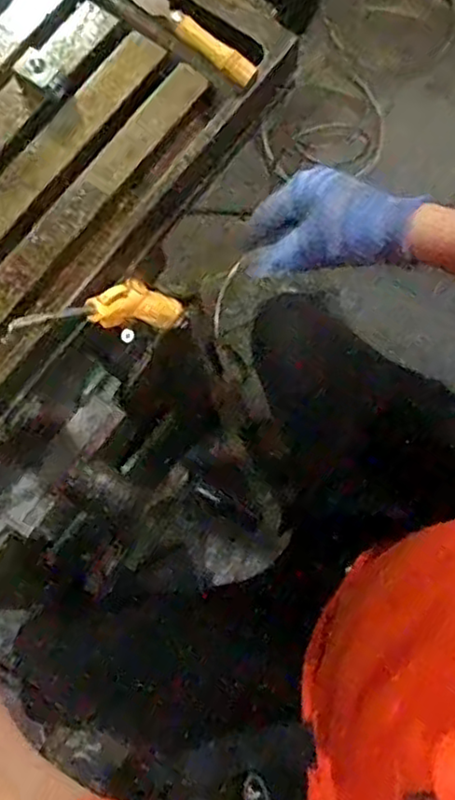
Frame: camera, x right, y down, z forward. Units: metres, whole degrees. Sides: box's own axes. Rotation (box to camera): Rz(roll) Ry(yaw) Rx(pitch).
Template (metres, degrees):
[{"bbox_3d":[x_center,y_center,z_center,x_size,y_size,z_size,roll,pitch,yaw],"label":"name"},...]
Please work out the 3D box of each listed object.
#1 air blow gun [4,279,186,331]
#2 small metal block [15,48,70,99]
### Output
[{"bbox_3d":[-0.084,-0.074,0.523,0.046,0.204,0.024,-44,79,21],"label":"air blow gun"},{"bbox_3d":[-0.141,-0.247,0.503,0.034,0.021,0.026,35,80,8],"label":"small metal block"}]

